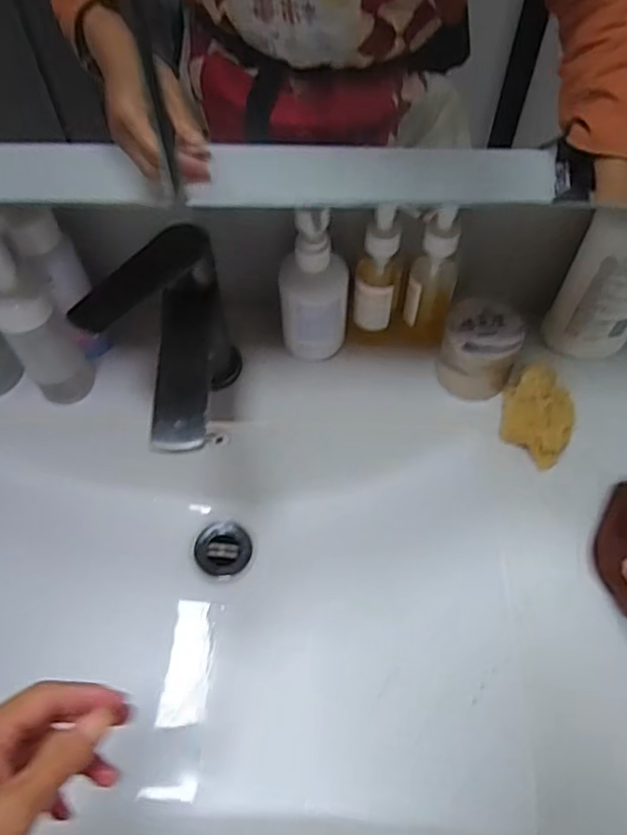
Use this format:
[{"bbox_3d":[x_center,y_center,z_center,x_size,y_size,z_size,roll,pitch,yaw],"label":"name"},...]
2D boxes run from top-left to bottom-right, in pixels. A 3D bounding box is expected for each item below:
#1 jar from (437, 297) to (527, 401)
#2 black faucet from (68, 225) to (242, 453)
[{"bbox_3d":[0.142,-0.057,0.566,0.062,0.070,0.063,0,62,0],"label":"jar"},{"bbox_3d":[-0.114,-0.029,0.496,0.088,0.157,0.166,0,60,2],"label":"black faucet"}]

